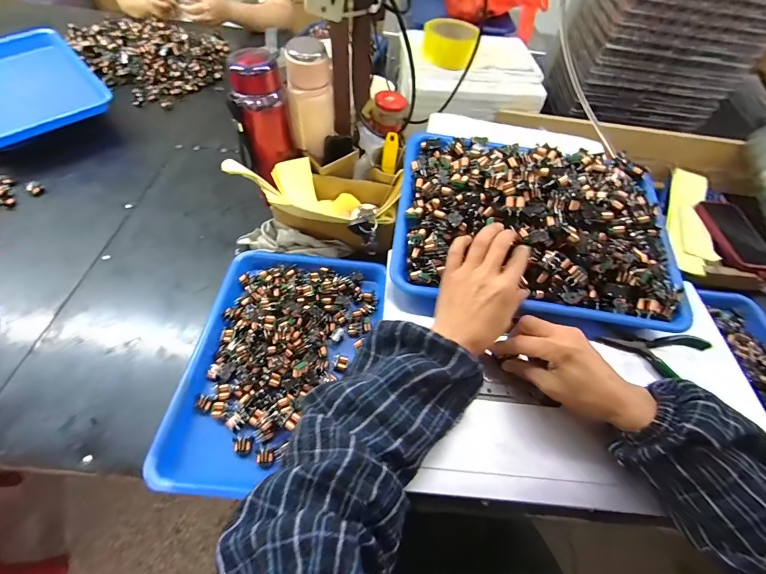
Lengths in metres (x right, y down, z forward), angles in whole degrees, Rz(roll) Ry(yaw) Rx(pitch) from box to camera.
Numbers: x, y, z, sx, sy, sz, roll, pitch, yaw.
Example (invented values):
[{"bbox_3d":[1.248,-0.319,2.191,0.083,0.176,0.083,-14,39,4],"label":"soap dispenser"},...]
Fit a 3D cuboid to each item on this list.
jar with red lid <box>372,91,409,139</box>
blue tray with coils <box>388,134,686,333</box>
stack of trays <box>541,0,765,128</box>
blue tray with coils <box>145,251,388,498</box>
[{"bbox_3d":[0.014,-0.354,0.692,0.067,0.055,0.073,2,56,-3],"label":"jar with red lid"},{"bbox_3d":[0.183,-0.085,0.401,0.324,0.079,0.234,7,56,0],"label":"blue tray with coils"},{"bbox_3d":[0.608,-0.579,0.767,0.312,0.292,0.287,4,56,-2],"label":"stack of trays"},{"bbox_3d":[-0.133,0.090,0.458,0.219,0.053,0.330,5,56,-1],"label":"blue tray with coils"}]

